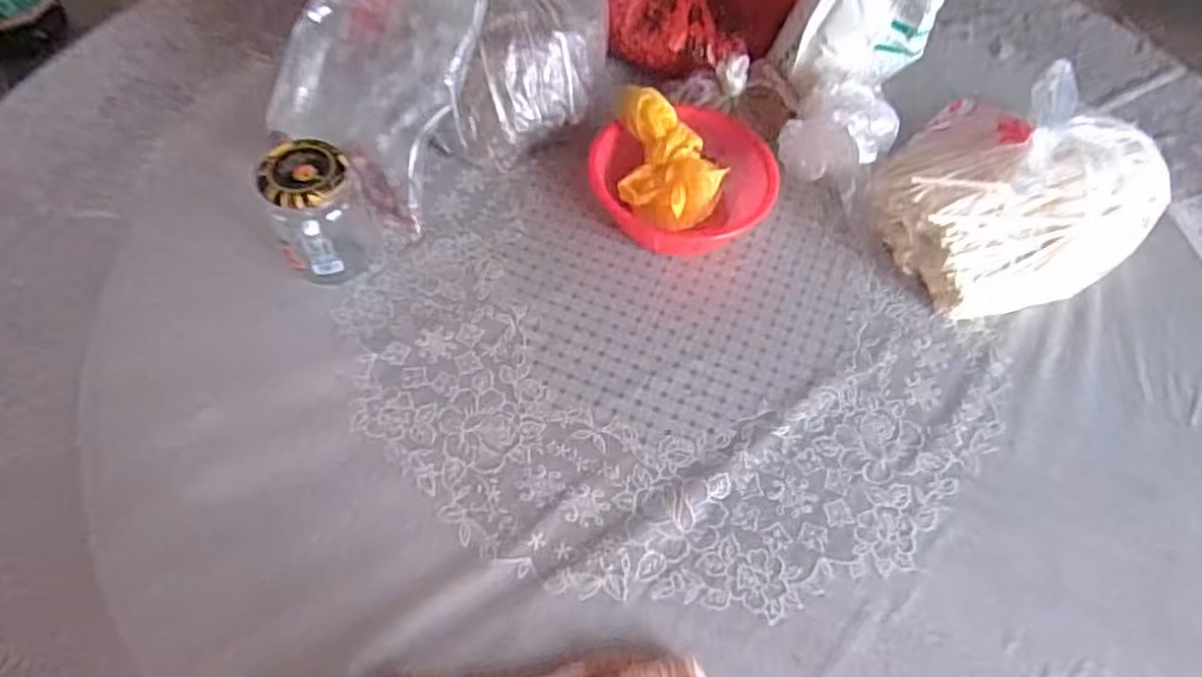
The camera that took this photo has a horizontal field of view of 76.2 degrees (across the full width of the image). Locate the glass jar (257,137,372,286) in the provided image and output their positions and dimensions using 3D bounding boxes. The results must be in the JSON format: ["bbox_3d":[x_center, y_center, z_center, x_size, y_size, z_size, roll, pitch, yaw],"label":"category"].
[{"bbox_3d":[-0.244,-0.105,0.668,0.075,0.119,0.076,2,57,-3],"label":"glass jar"}]

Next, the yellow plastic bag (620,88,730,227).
[{"bbox_3d":[0.069,-0.172,0.744,0.105,0.095,0.127,1,58,-3],"label":"yellow plastic bag"}]

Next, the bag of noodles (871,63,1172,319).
[{"bbox_3d":[0.406,-0.146,0.739,0.266,0.096,0.200,-25,63,-19],"label":"bag of noodles"}]

